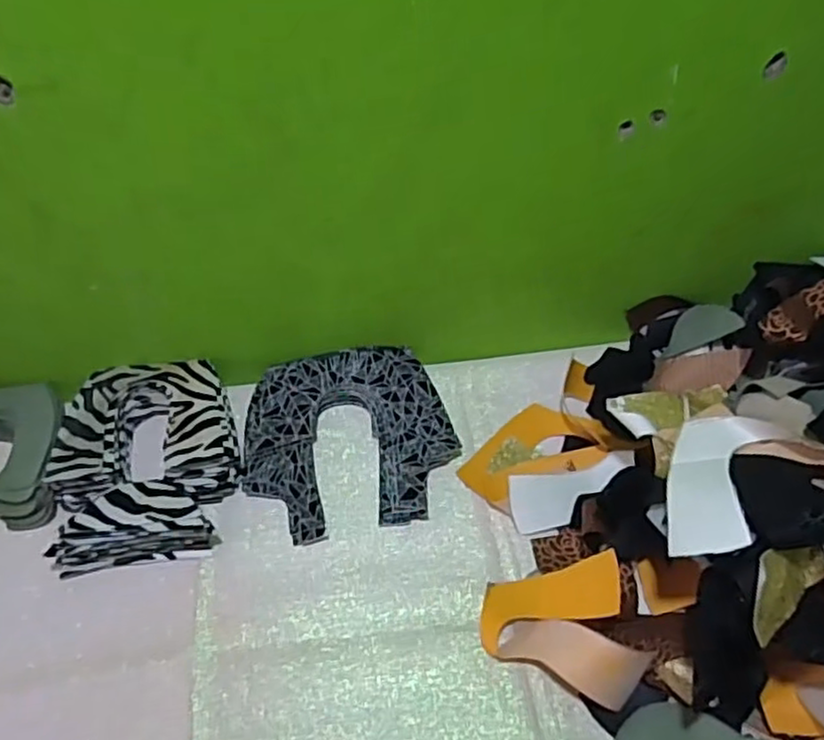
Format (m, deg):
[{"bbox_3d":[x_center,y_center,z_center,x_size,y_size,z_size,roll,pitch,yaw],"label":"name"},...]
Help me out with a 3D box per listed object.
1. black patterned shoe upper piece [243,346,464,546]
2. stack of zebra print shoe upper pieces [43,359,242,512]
[{"bbox_3d":[-0.060,0.064,0.660,0.192,0.034,0.181,-7,51,-6],"label":"black patterned shoe upper piece"},{"bbox_3d":[-0.245,0.058,0.660,0.160,0.044,0.140,-3,51,-2],"label":"stack of zebra print shoe upper pieces"}]

